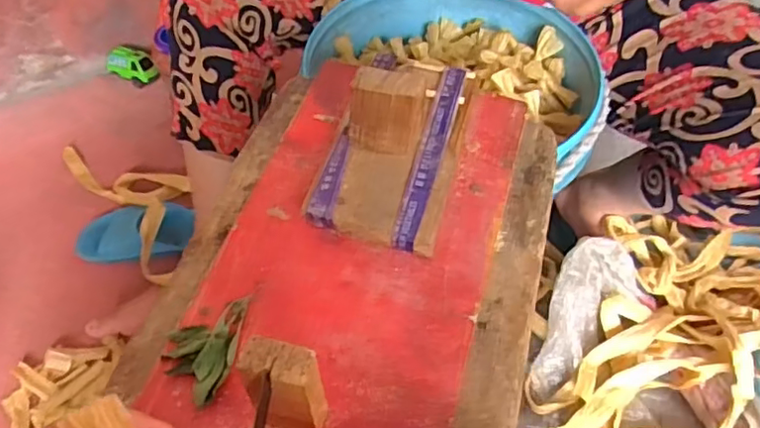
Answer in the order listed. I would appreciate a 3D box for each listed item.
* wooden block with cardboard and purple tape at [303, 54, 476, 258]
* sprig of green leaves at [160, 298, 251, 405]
[{"bbox_3d":[0.013,-0.066,0.397,0.085,0.082,0.153,14,54,9],"label":"wooden block with cardboard and purple tape"},{"bbox_3d":[-0.101,0.076,0.347,0.040,0.015,0.063,1,53,0],"label":"sprig of green leaves"}]

